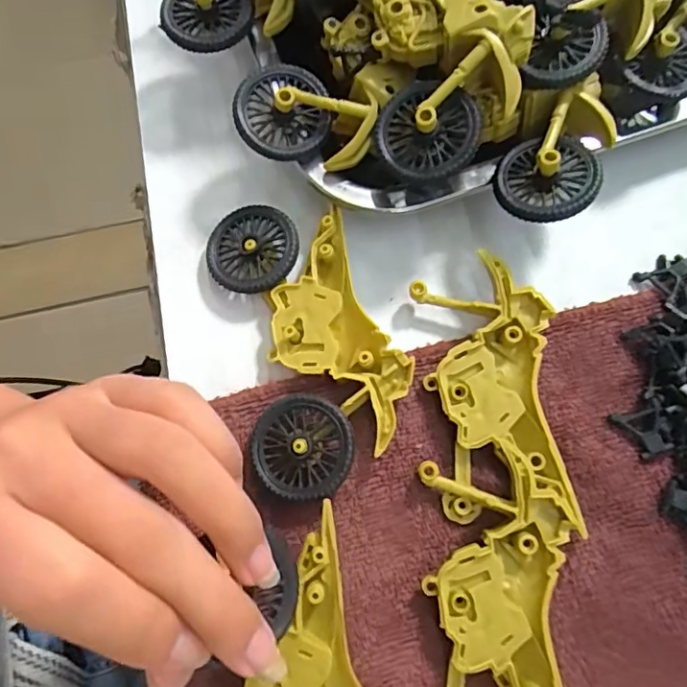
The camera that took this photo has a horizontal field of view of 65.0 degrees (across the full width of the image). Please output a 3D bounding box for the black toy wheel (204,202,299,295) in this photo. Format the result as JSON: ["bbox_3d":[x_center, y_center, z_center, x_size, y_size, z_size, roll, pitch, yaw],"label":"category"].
[{"bbox_3d":[-0.037,-0.038,0.224,0.037,0.012,0.037,0,75,0],"label":"black toy wheel"}]

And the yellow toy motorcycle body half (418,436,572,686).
[{"bbox_3d":[0.052,0.086,0.185,0.046,0.015,0.096,0,75,0],"label":"yellow toy motorcycle body half"}]

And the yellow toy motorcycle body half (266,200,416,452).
[{"bbox_3d":[-0.004,-0.002,0.210,0.043,0.013,0.089,-24,77,-6],"label":"yellow toy motorcycle body half"}]

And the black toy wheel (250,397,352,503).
[{"bbox_3d":[-0.015,0.038,0.198,0.036,0.013,0.036,0,75,0],"label":"black toy wheel"}]

